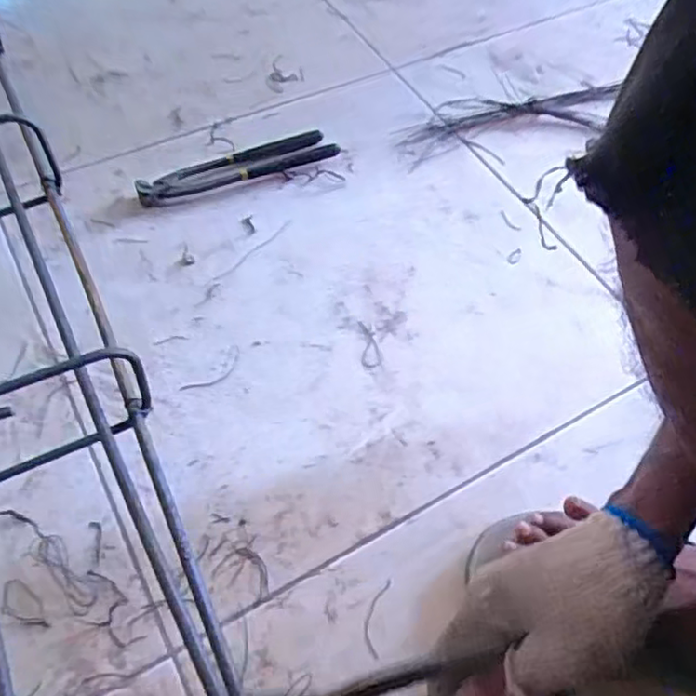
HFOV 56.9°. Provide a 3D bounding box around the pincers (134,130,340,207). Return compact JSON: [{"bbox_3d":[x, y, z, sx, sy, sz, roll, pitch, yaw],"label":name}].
[{"bbox_3d":[-0.118,-0.193,0.689,0.220,0.023,0.040,-22,60,-18],"label":"pincers"}]

